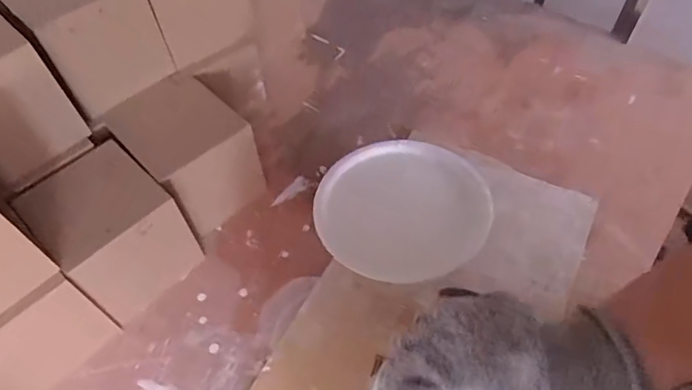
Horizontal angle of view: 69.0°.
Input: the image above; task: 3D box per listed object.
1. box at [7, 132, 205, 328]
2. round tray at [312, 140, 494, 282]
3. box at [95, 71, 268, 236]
[{"bbox_3d":[-0.227,0.039,0.503,0.106,0.117,0.116,-39,59,-23],"label":"box"},{"bbox_3d":[0.057,0.014,0.513,0.168,0.016,0.161,2,58,-3],"label":"round tray"},{"bbox_3d":[-0.172,-0.041,0.564,0.110,0.119,0.131,-39,59,-23],"label":"box"}]

